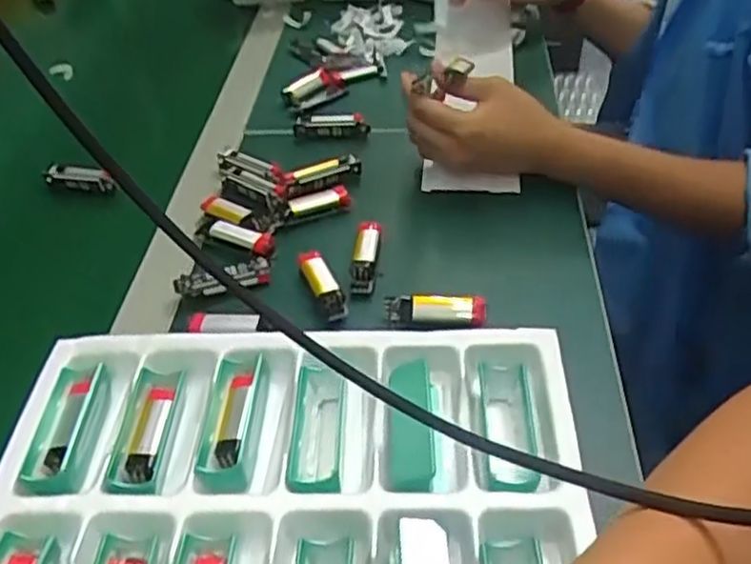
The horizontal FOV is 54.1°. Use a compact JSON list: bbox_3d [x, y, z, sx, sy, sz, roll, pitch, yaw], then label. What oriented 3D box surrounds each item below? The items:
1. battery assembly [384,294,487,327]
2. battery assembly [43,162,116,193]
[{"bbox_3d":[0.039,0.018,0.490,0.067,0.021,0.013,5,43,9],"label":"battery assembly"},{"bbox_3d":[-0.256,-0.089,0.633,0.073,0.023,0.012,10,44,15],"label":"battery assembly"}]

